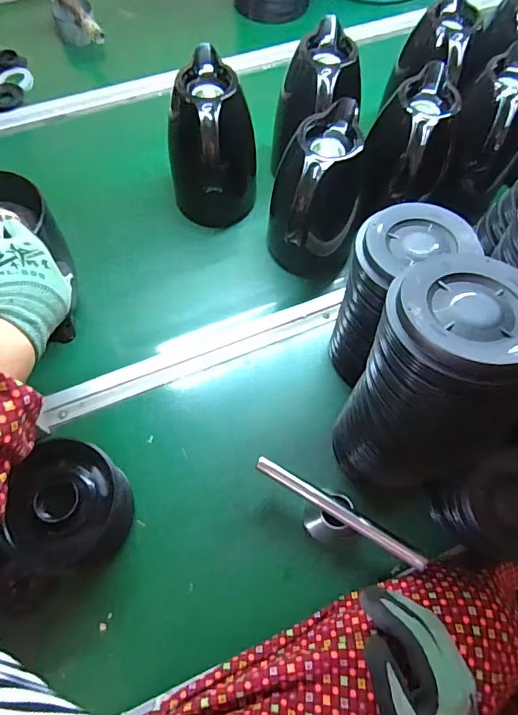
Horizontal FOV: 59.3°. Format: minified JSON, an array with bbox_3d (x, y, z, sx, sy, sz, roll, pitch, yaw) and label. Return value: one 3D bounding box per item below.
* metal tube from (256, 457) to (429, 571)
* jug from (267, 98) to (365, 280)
[{"bbox_3d":[0.085,0.166,0.489,0.199,0.008,0.015,30,69,12],"label":"metal tube"},{"bbox_3d":[0.076,-0.195,0.610,0.107,0.204,0.147,6,66,2],"label":"jug"}]

